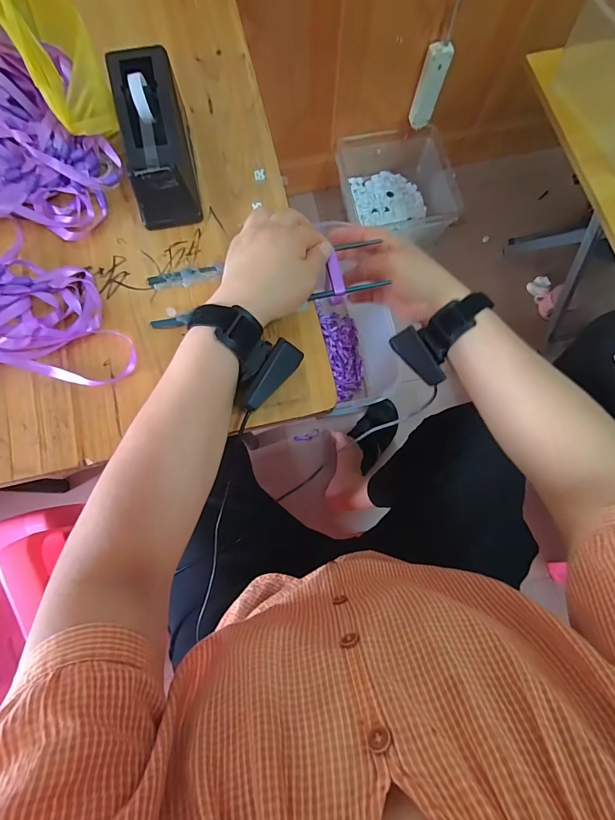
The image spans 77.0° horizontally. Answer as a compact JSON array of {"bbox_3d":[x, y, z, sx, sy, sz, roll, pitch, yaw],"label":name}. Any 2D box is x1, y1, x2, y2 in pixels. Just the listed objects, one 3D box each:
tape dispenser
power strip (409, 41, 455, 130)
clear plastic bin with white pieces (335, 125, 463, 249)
[{"bbox_3d":[-0.146,-0.260,0.374,0.058,0.071,0.149,-11,77,-3],"label":"tape dispenser"},{"bbox_3d":[0.309,-0.815,0.979,0.060,0.187,0.029,19,78,4],"label":"power strip"},{"bbox_3d":[0.267,-0.637,1.142,0.310,0.135,0.295,-16,78,-4],"label":"clear plastic bin with white pieces"}]

